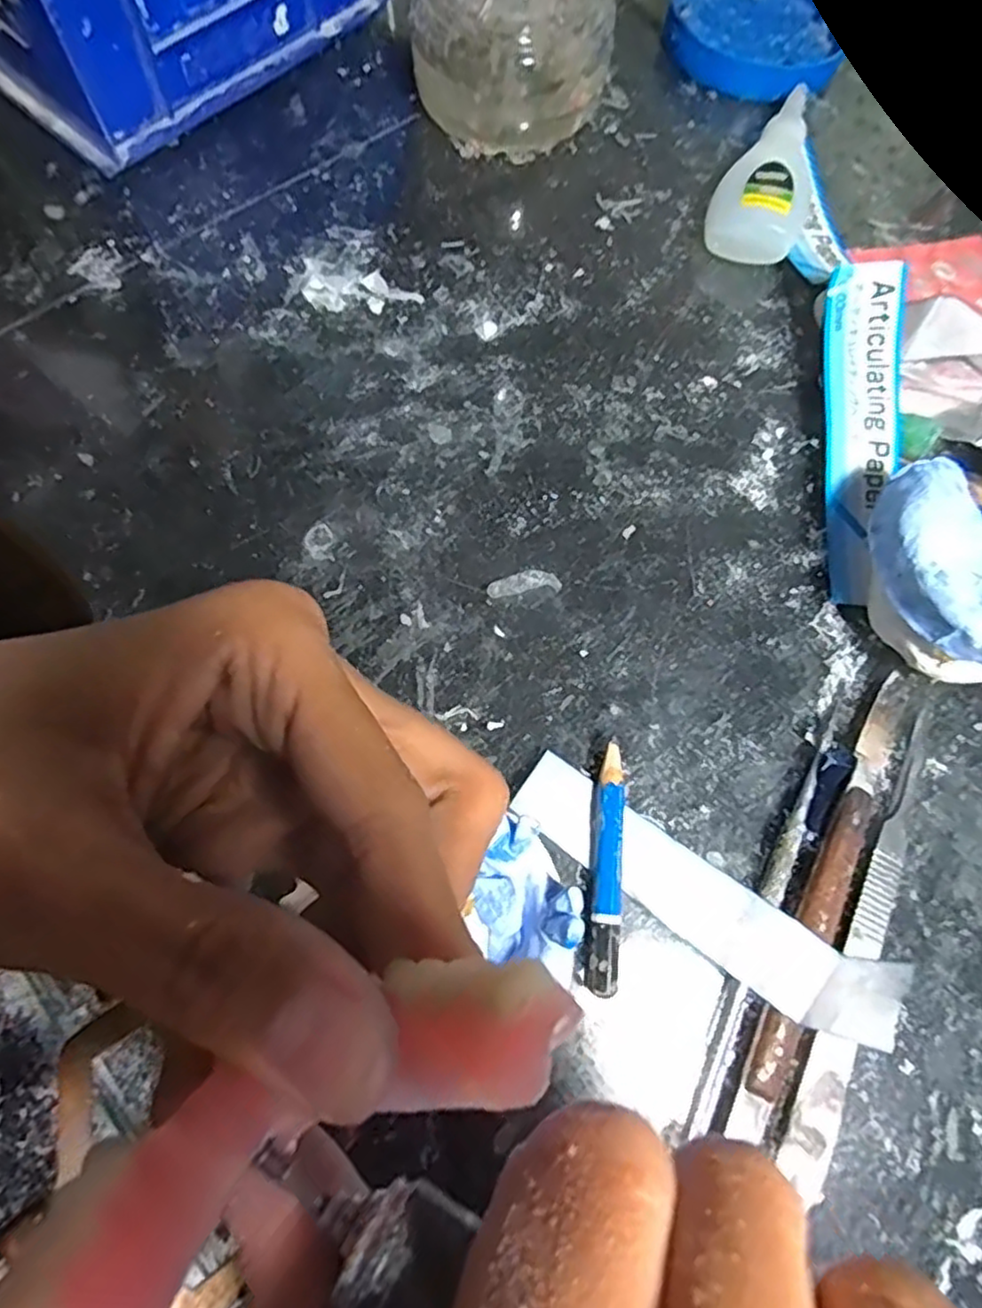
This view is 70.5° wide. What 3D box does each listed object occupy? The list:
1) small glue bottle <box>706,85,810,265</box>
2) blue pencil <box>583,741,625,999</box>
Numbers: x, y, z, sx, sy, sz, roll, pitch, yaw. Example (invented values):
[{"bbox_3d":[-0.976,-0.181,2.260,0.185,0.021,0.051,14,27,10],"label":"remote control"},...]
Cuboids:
[{"bbox_3d":[0.109,-0.190,0.273,0.033,0.018,0.084,18,72,4],"label":"small glue bottle"},{"bbox_3d":[0.031,0.058,0.190,0.008,0.009,0.063,6,71,0],"label":"blue pencil"}]

